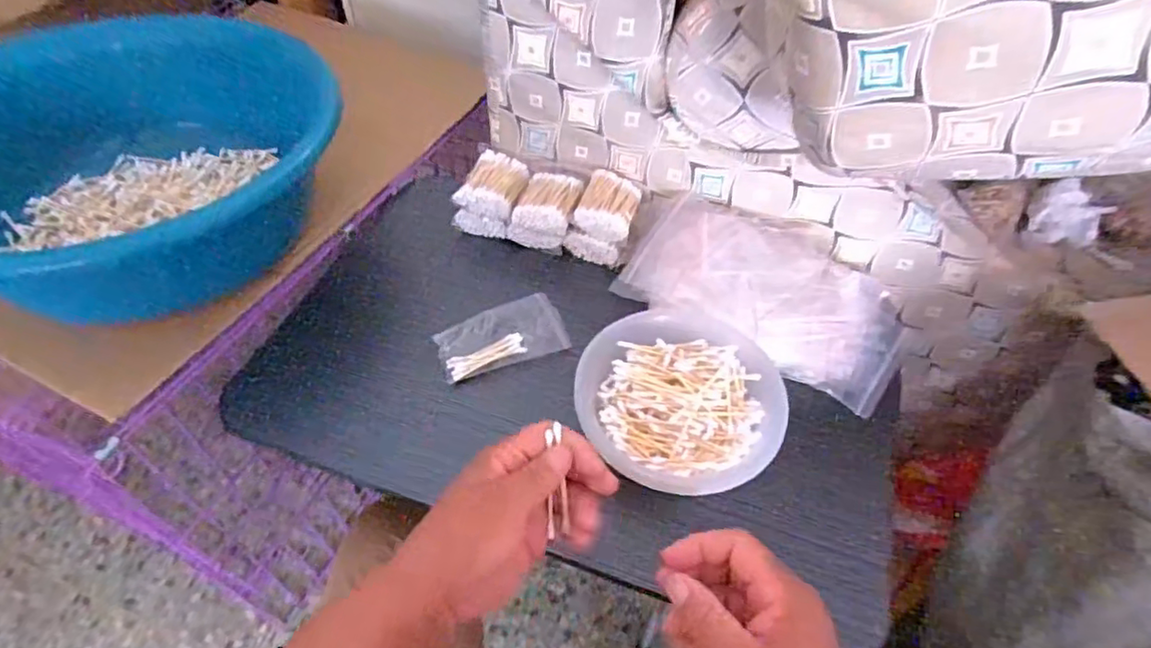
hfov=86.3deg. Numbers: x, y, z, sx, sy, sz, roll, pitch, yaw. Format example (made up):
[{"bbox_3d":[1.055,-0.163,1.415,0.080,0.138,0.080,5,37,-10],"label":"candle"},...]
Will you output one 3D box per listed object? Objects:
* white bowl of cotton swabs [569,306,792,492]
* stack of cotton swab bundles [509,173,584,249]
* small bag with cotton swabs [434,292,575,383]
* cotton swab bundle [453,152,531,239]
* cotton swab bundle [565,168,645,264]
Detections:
[{"bbox_3d":[0.085,0.061,0.521,0.166,0.058,0.171,1,50,-1],"label":"white bowl of cotton swabs"},{"bbox_3d":[-0.033,-0.121,0.668,0.069,0.057,0.071,11,51,7],"label":"stack of cotton swab bundles"},{"bbox_3d":[-0.074,0.011,0.599,0.120,0.013,0.074,-18,53,-16],"label":"small bag with cotton swabs"},{"bbox_3d":[-0.092,-0.144,0.689,0.069,0.061,0.077,14,51,9],"label":"cotton swab bundle"},{"bbox_3d":[0.031,-0.116,0.665,0.069,0.063,0.079,11,51,7],"label":"cotton swab bundle"}]

